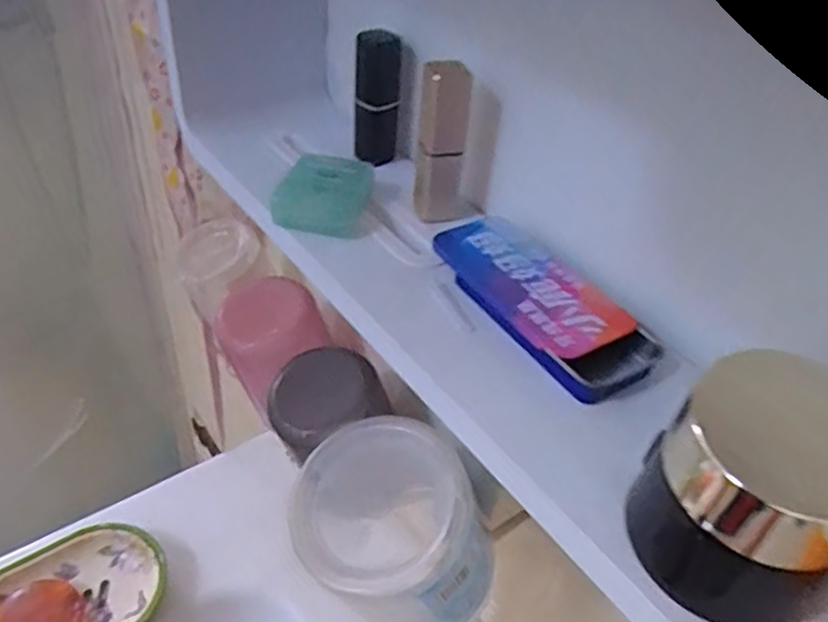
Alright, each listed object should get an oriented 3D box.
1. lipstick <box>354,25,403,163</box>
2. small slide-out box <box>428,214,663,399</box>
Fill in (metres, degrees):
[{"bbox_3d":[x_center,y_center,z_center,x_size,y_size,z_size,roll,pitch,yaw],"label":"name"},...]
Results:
[{"bbox_3d":[-0.020,-0.116,0.368,0.024,0.069,0.015,-1,42,-8],"label":"lipstick"},{"bbox_3d":[0.052,-0.006,0.287,0.048,0.011,0.108,-22,49,-29],"label":"small slide-out box"}]

